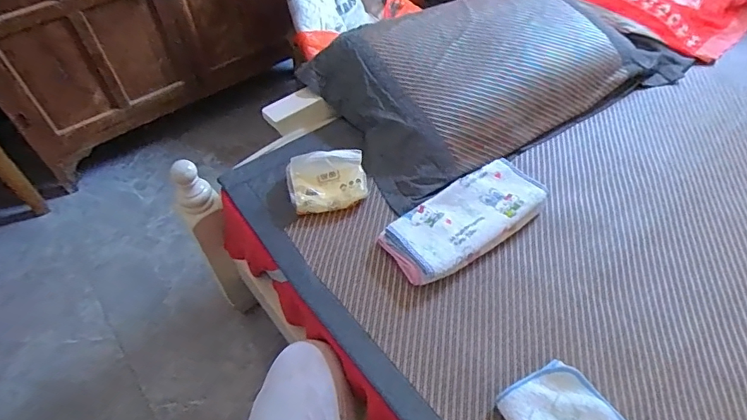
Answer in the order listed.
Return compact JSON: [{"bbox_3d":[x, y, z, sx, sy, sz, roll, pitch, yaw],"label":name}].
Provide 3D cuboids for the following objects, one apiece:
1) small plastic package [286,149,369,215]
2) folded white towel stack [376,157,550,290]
[{"bbox_3d":[-0.075,-0.045,0.775,0.129,0.069,0.079,-10,51,-5],"label":"small plastic package"},{"bbox_3d":[0.143,0.014,0.740,0.268,0.048,0.123,-33,56,-22],"label":"folded white towel stack"}]

